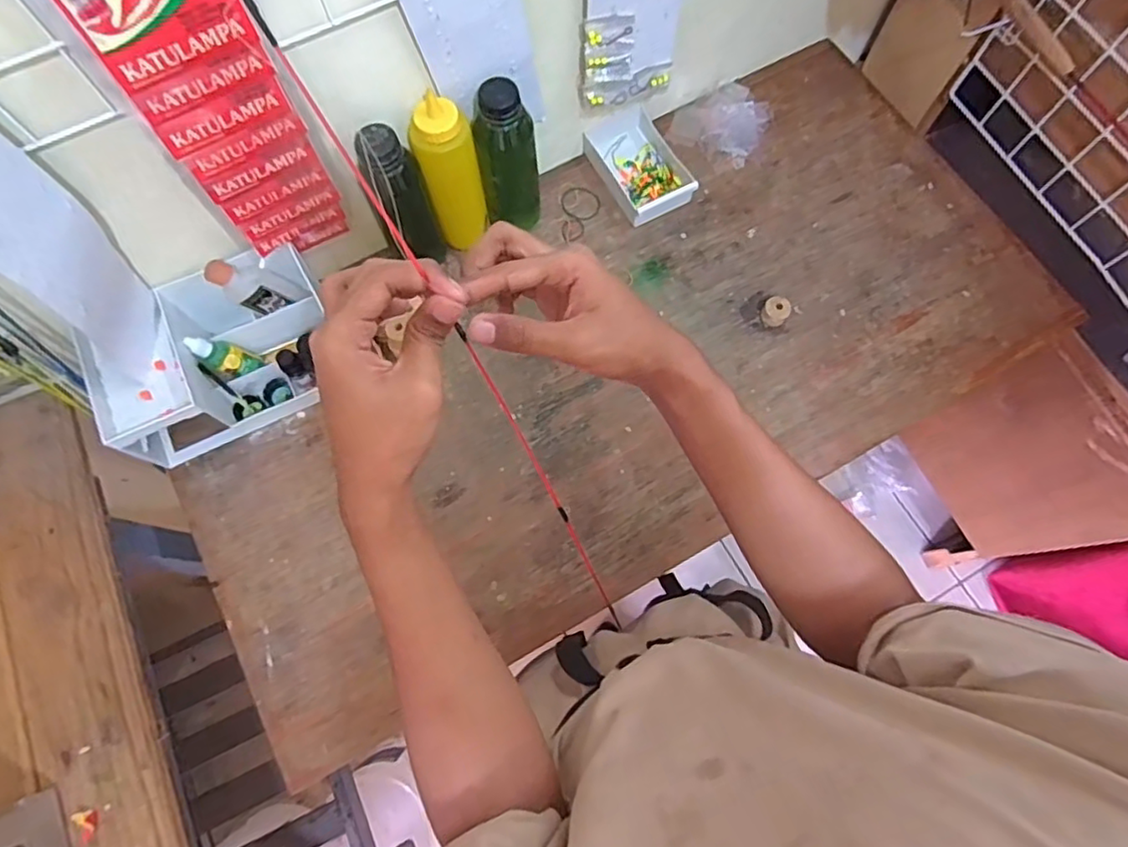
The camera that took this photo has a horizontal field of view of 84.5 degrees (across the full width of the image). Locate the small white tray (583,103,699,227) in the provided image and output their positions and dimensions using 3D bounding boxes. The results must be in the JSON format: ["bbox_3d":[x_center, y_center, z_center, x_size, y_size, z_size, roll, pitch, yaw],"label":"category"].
[{"bbox_3d":[0.091,-0.320,0.770,0.089,0.030,0.143,-28,74,-8],"label":"small white tray"}]

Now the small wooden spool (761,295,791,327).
[{"bbox_3d":[0.244,-0.129,0.714,0.028,0.023,0.032,35,76,10],"label":"small wooden spool"}]

